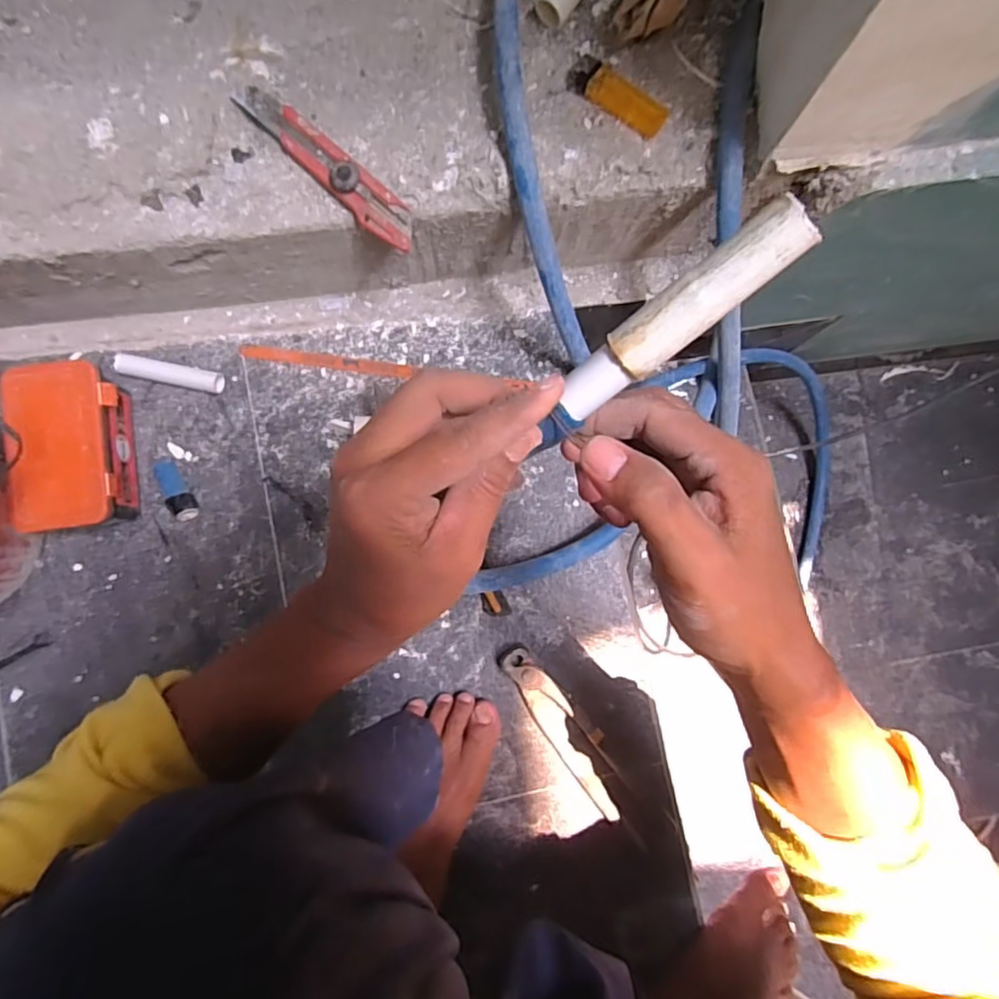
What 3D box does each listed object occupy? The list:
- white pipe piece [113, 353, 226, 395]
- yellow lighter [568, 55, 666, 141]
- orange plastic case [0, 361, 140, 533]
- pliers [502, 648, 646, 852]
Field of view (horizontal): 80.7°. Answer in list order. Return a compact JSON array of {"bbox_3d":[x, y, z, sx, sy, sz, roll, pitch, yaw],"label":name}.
[{"bbox_3d":[-0.319,-0.122,0.568,0.098,0.015,0.020,10,85,-1],"label":"white pipe piece"},{"bbox_3d":[0.093,-0.316,0.457,0.082,0.015,0.028,37,85,2],"label":"yellow lighter"},{"bbox_3d":[-0.379,-0.044,0.530,0.079,0.074,0.143,-6,85,-2],"label":"orange plastic case"},{"bbox_3d":[0.072,0.230,0.555,0.038,0.017,0.207,-36,87,-4],"label":"pliers"}]

